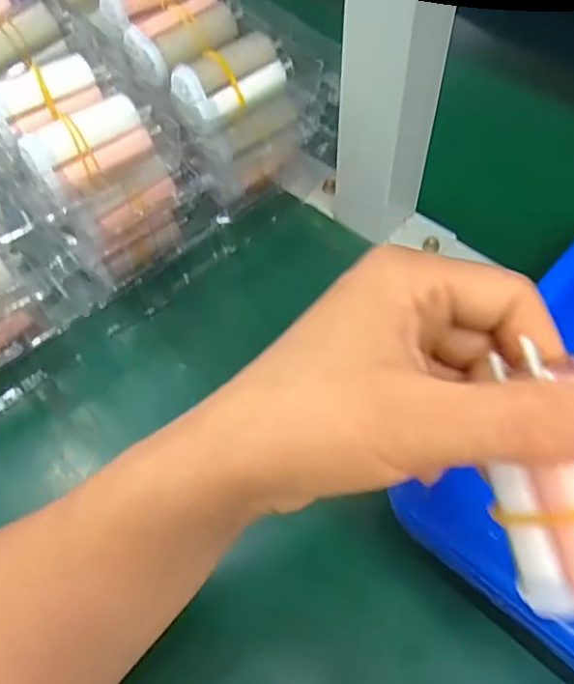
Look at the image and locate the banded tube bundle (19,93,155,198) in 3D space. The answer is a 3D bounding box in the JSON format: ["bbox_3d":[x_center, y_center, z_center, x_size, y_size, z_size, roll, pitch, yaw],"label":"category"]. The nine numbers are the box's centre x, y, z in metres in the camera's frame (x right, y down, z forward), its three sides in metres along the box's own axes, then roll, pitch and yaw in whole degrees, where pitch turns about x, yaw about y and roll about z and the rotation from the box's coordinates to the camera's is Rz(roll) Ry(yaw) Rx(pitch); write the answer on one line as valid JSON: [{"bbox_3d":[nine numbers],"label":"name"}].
[{"bbox_3d":[-0.098,-0.097,0.301,0.059,0.027,0.021,-38,63,-22],"label":"banded tube bundle"}]

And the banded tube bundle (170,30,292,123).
[{"bbox_3d":[-0.031,-0.149,0.334,0.035,0.024,0.065,35,63,23],"label":"banded tube bundle"}]

